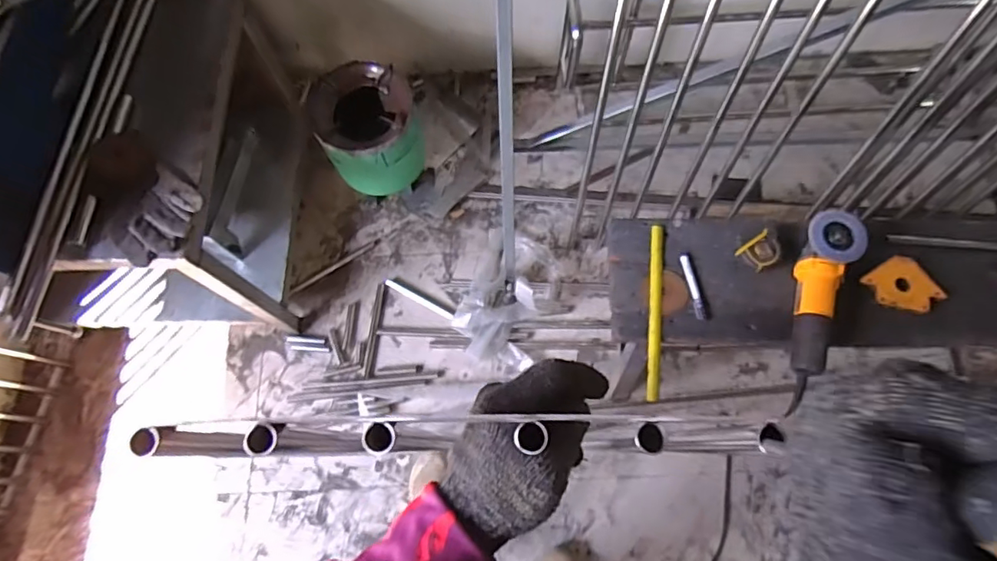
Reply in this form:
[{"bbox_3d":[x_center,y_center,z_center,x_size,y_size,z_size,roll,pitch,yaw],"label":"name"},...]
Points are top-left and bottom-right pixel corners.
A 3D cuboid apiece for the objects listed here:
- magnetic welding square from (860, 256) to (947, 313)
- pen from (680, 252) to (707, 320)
[{"bbox_3d":[0.746,0.012,0.989,0.098,0.023,0.105,-31,73,-8],"label":"magnetic welding square"},{"bbox_3d":[0.367,0.010,1.014,0.022,0.016,0.129,-11,71,-2],"label":"pen"}]

